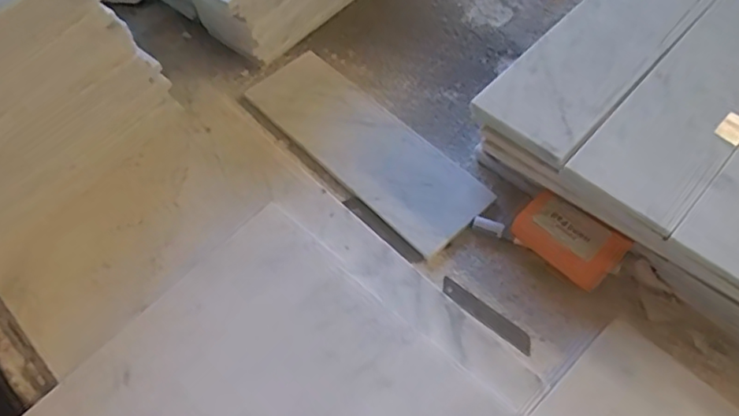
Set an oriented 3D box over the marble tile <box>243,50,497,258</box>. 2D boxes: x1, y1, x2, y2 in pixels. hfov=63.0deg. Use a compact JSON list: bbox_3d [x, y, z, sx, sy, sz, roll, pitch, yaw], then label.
[{"bbox_3d":[-0.006,-0.072,0.640,0.097,0.012,0.287,-41,65,-20],"label":"marble tile"}]

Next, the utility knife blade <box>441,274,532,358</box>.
[{"bbox_3d":[0.106,0.098,0.549,0.096,0.004,0.020,35,55,21],"label":"utility knife blade"}]

